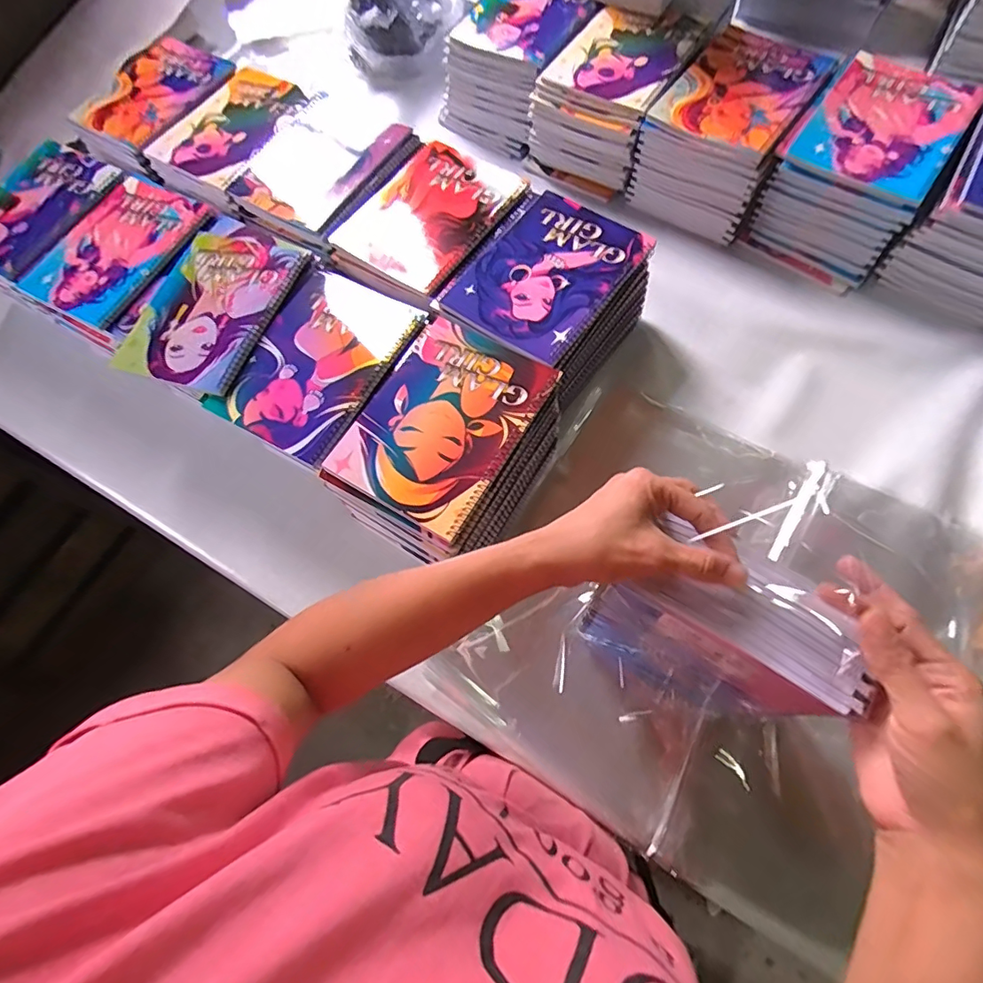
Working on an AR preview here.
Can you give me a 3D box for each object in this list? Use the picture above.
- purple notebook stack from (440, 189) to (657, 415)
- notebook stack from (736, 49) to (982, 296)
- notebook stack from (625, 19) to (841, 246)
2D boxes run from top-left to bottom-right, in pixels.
[{"bbox_3d":[0.064,-0.218,0.586,0.165,0.100,0.205,35,76,18],"label":"purple notebook stack"},{"bbox_3d":[0.449,-0.386,0.621,0.167,0.129,0.219,36,78,18],"label":"notebook stack"},{"bbox_3d":[0.309,-0.466,0.657,0.158,0.118,0.205,33,77,18],"label":"notebook stack"}]

